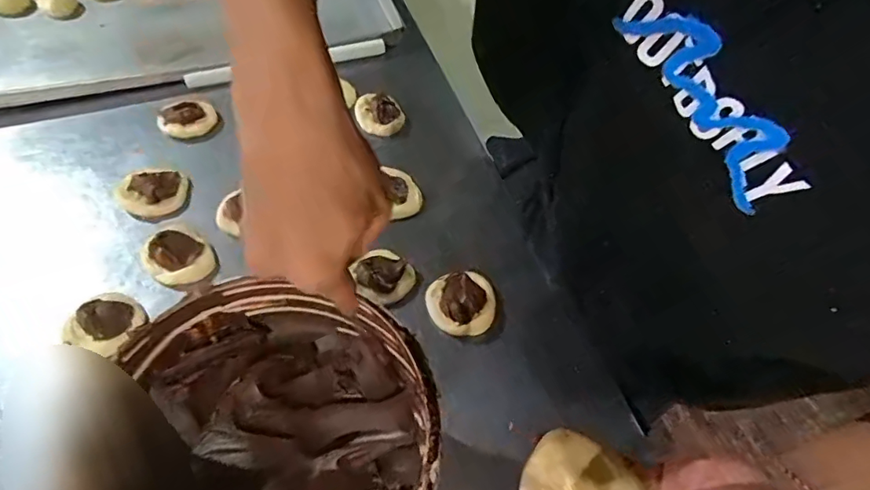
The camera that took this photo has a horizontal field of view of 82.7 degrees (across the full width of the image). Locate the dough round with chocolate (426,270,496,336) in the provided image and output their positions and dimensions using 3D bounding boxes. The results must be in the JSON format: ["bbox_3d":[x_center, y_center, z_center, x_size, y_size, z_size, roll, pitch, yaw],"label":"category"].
[{"bbox_3d":[0.029,0.060,0.524,0.069,0.019,0.070,2,56,-3],"label":"dough round with chocolate"}]

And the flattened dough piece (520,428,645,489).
[{"bbox_3d":[0.085,0.149,0.294,0.064,0.013,0.069,2,58,-2],"label":"flattened dough piece"}]

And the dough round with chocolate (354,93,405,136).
[{"bbox_3d":[-0.076,-0.180,0.679,0.063,0.016,0.065,2,56,-3],"label":"dough round with chocolate"}]

